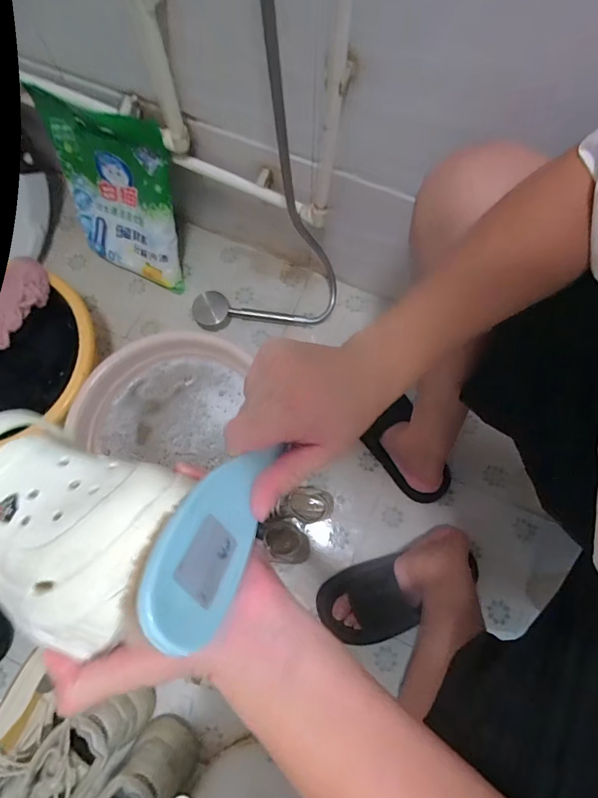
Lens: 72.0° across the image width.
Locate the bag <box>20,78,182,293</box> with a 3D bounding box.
[{"bbox_3d":[-0.338,-0.370,0.766,0.236,0.309,0.036,25,52,7],"label":"bag"}]

